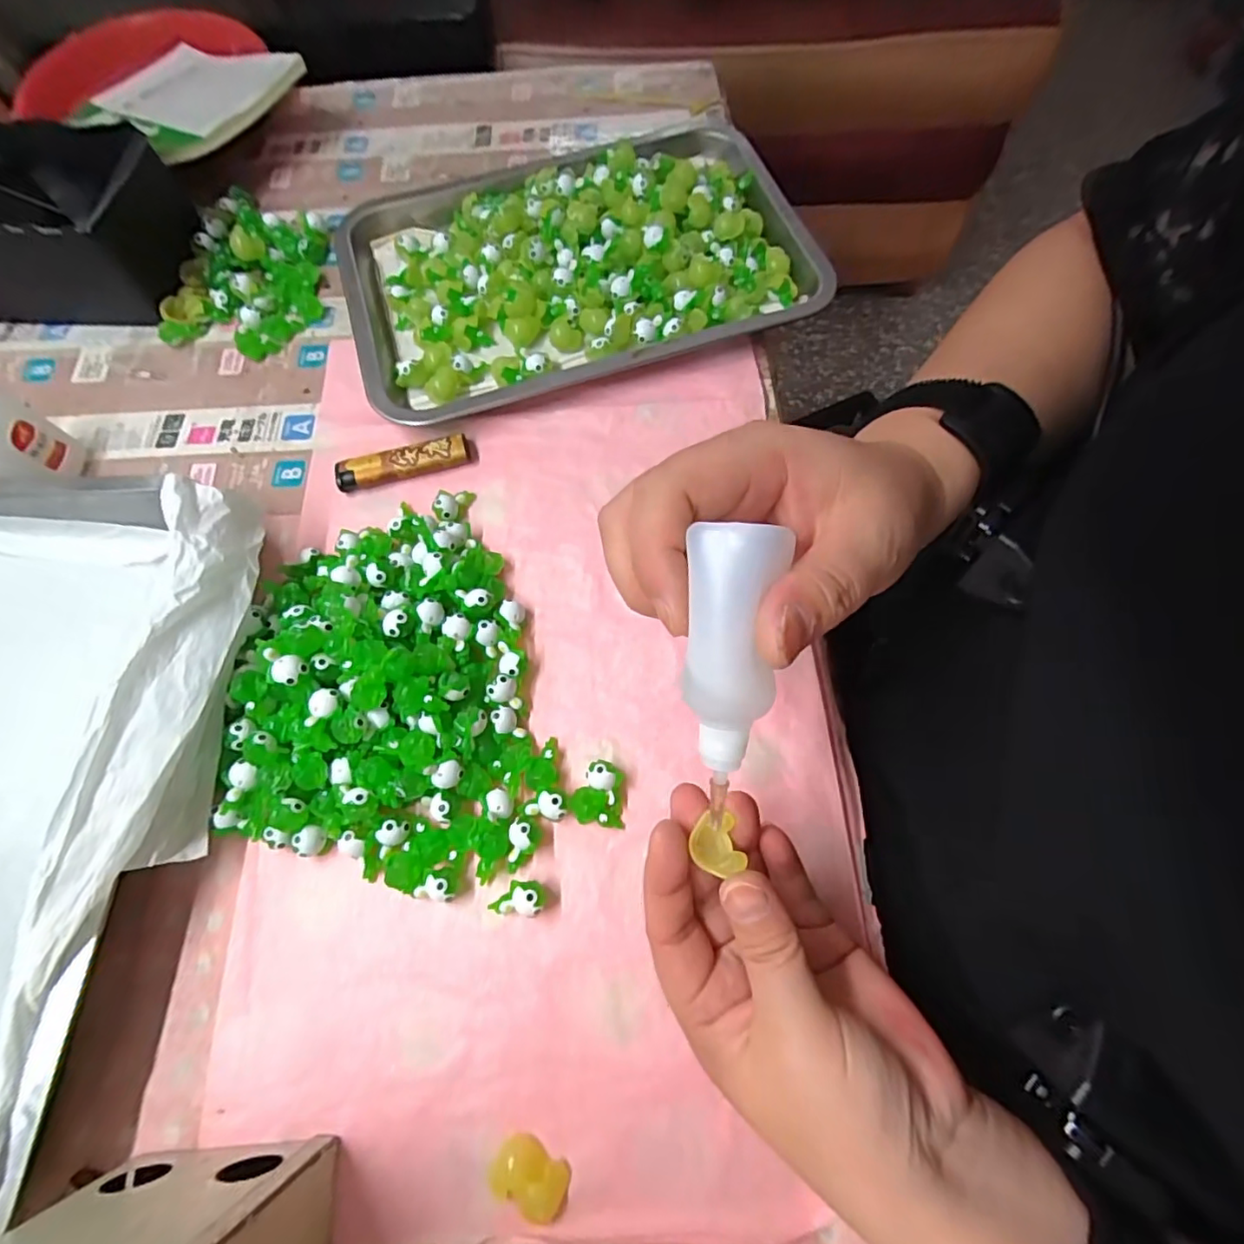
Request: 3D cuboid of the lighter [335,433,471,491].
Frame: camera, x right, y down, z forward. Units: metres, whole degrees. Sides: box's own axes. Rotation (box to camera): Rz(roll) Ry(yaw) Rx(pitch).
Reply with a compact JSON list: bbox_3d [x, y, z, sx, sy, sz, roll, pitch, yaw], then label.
[{"bbox_3d":[-0.135,-0.099,0.359,0.079,0.011,0.019,-15,70,-4],"label":"lighter"}]

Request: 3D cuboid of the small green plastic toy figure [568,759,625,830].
[{"bbox_3d":[-0.012,0.083,0.282,0.025,0.014,0.030,0,69,2],"label":"small green plastic toy figure"}]

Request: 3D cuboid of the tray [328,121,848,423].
[{"bbox_3d":[-0.035,-0.259,0.413,0.311,0.034,0.213,-17,70,-5],"label":"tray"}]

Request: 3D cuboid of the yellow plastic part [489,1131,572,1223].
[{"bbox_3d":[-0.037,0.221,0.231,0.031,0.007,0.021,26,72,11],"label":"yellow plastic part"}]

